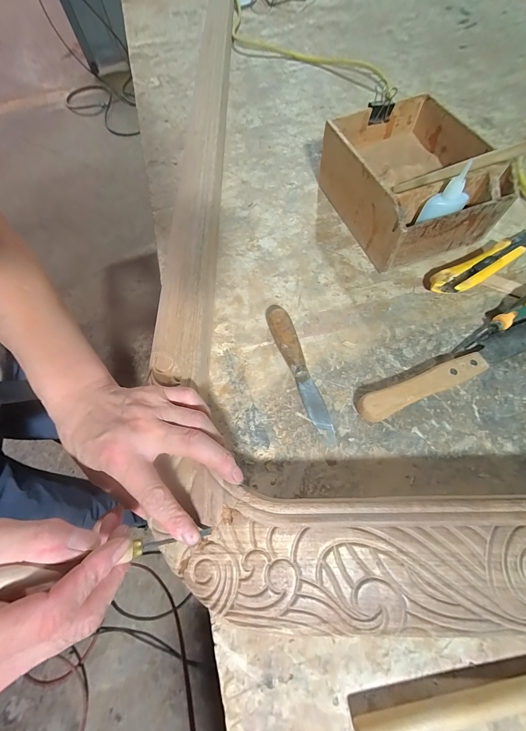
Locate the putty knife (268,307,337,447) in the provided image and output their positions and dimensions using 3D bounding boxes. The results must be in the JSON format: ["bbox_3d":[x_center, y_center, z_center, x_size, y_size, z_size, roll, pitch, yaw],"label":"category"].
[{"bbox_3d":[0.040,0.008,0.302,0.024,0.021,0.159,-17,67,-4],"label":"putty knife"}]

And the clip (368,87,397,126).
[{"bbox_3d":[0.156,-0.339,0.362,0.032,0.038,0.014,-9,67,-1],"label":"clip"}]

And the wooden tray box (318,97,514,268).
[{"bbox_3d":[0.187,-0.241,0.363,0.151,0.085,0.198,-19,67,-5],"label":"wooden tray box"}]

